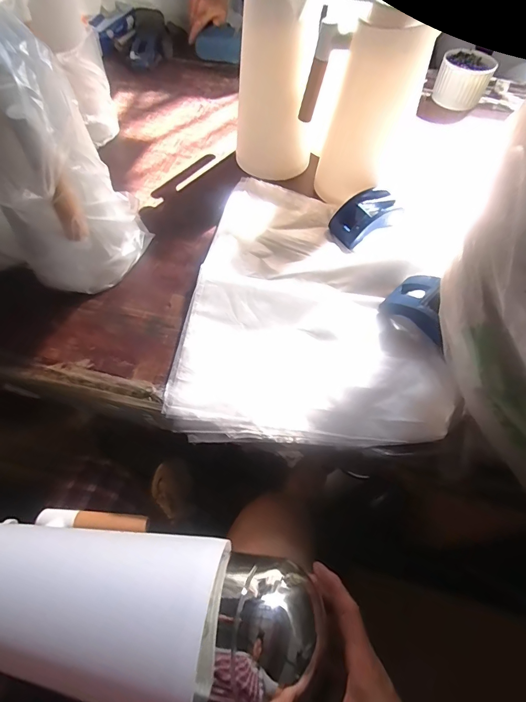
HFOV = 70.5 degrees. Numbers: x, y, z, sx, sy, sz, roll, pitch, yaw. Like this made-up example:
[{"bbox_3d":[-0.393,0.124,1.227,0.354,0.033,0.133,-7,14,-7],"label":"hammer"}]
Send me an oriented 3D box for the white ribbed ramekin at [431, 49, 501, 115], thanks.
[{"bbox_3d":[0.423,-0.571,0.786,0.103,0.072,0.105,27,61,14],"label":"white ribbed ramekin"}]

